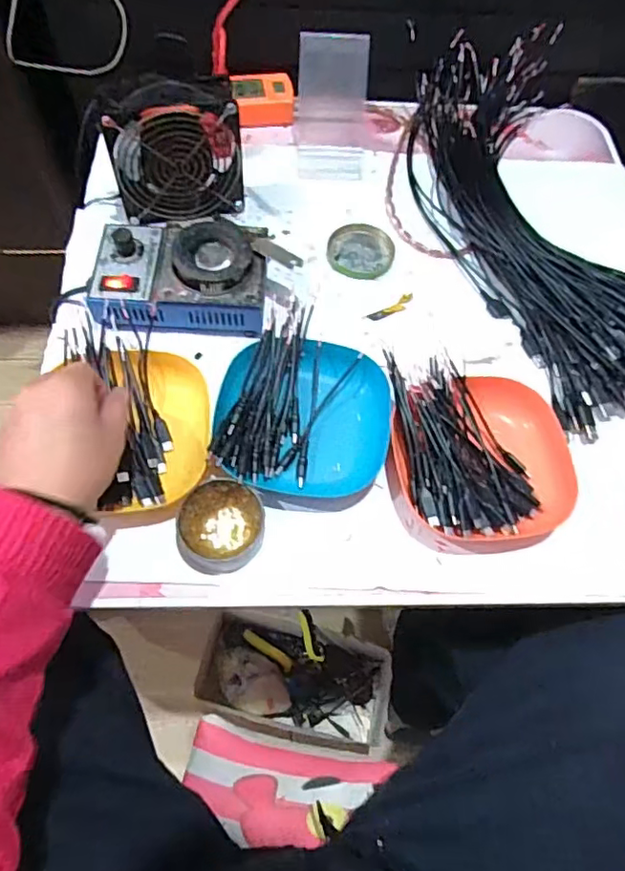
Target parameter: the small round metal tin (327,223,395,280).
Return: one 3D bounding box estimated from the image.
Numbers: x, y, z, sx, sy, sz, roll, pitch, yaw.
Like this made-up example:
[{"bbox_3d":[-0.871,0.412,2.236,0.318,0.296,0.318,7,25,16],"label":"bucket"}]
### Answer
[{"bbox_3d":[0.049,-0.186,0.577,0.066,0.010,0.058,4,65,-1],"label":"small round metal tin"}]

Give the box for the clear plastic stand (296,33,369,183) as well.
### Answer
[{"bbox_3d":[0.022,-0.348,0.609,0.075,0.090,0.100,1,65,-3],"label":"clear plastic stand"}]

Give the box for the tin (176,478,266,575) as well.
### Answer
[{"bbox_3d":[-0.067,0.068,0.429,0.061,0.024,0.070,0,65,-3],"label":"tin"}]

